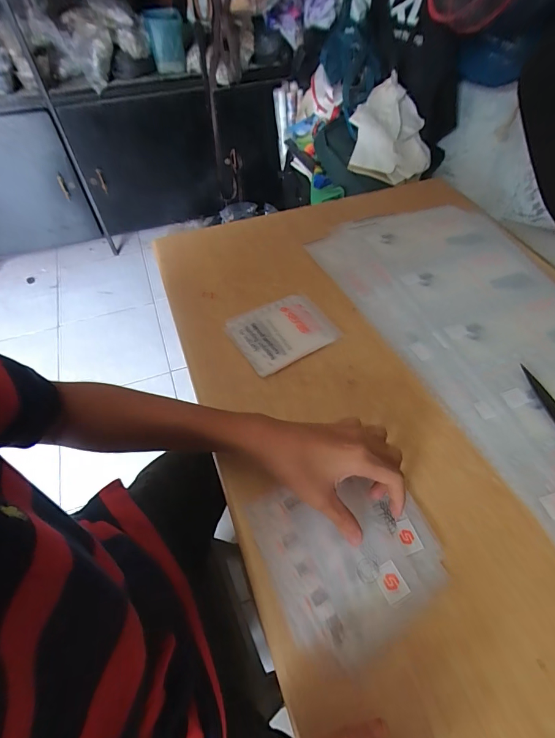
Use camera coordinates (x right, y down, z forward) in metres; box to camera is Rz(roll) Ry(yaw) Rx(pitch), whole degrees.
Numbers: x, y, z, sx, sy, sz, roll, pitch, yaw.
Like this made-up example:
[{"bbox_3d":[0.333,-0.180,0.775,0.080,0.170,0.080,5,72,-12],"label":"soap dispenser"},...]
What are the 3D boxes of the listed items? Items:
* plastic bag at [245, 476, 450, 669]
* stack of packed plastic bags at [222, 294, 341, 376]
[{"bbox_3d":[0.067,0.161,0.322,0.151,0.009,0.139,-19,56,-12],"label":"plastic bag"},{"bbox_3d":[0.007,-0.052,0.476,0.127,0.009,0.100,-27,58,-17],"label":"stack of packed plastic bags"}]

